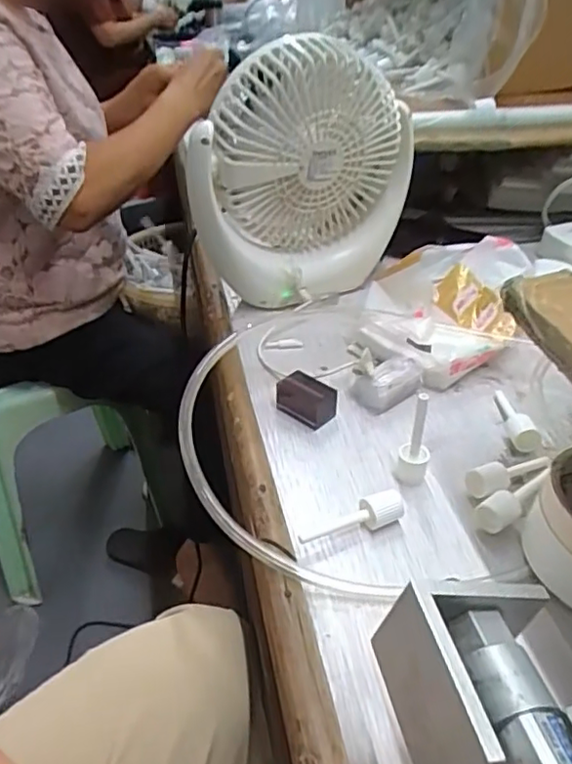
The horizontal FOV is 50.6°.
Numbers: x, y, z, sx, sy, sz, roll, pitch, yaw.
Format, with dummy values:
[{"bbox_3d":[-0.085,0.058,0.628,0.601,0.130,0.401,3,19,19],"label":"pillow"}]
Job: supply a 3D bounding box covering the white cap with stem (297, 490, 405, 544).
[{"bbox_3d":[0.038,0.081,0.349,0.065,0.017,0.013,-13,39,-15],"label":"white cap with stem"}]

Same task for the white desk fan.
[{"bbox_3d":[0.010,-0.176,0.526,0.178,0.202,0.074,-19,41,-22],"label":"white desk fan"}]

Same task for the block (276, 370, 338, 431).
[{"bbox_3d":[0.014,0.013,0.433,0.026,0.022,0.040,-30,46,-33],"label":"block"}]

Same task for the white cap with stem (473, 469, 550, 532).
[{"bbox_3d":[0.139,0.069,0.363,0.067,0.017,0.018,-26,44,-29],"label":"white cap with stem"}]

